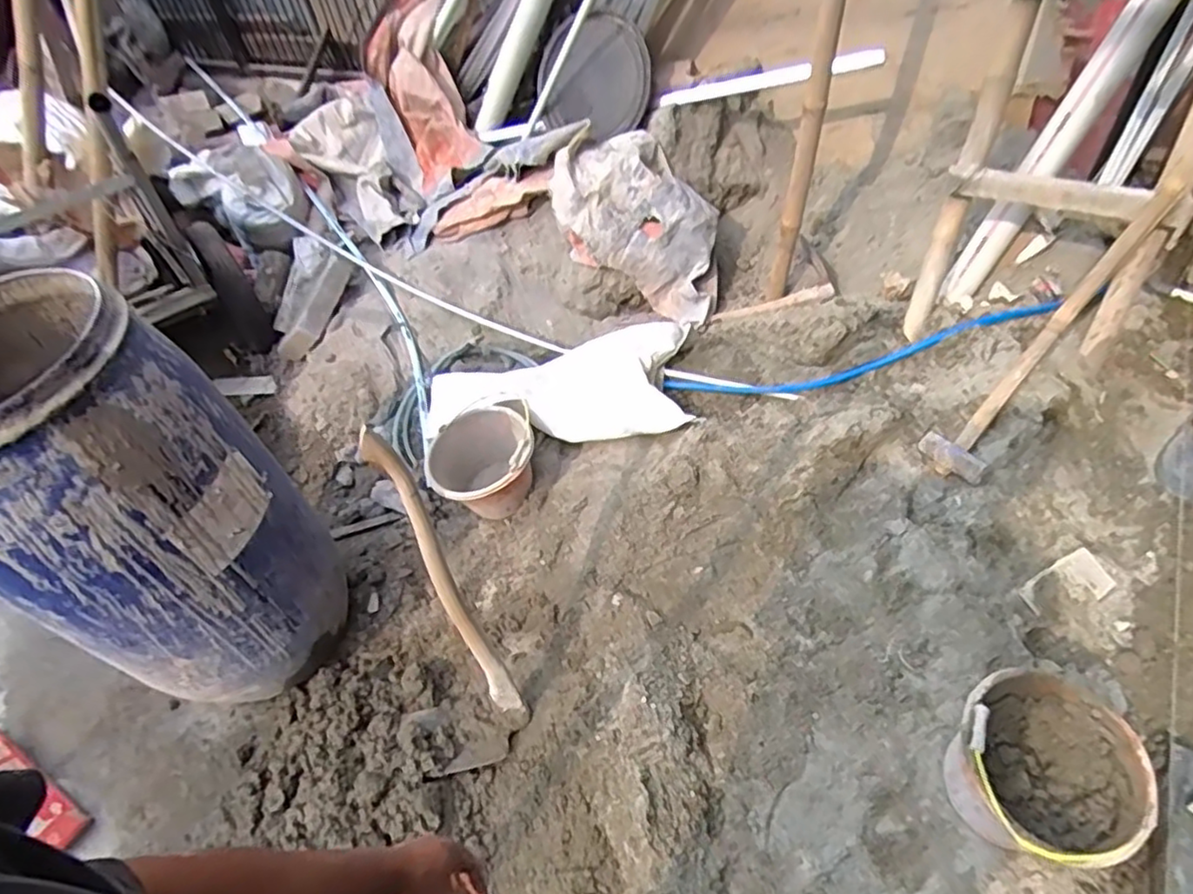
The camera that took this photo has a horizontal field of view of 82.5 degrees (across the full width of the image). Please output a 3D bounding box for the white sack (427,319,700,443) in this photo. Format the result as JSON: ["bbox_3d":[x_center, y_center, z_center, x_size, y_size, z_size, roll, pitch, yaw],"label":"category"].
[{"bbox_3d":[-0.110,-0.187,1.984,0.735,0.118,0.365,-5,49,4],"label":"white sack"}]

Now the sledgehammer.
[{"bbox_3d":[1.036,-0.243,1.544,0.145,0.099,0.756,43,104,35],"label":"sledgehammer"}]

